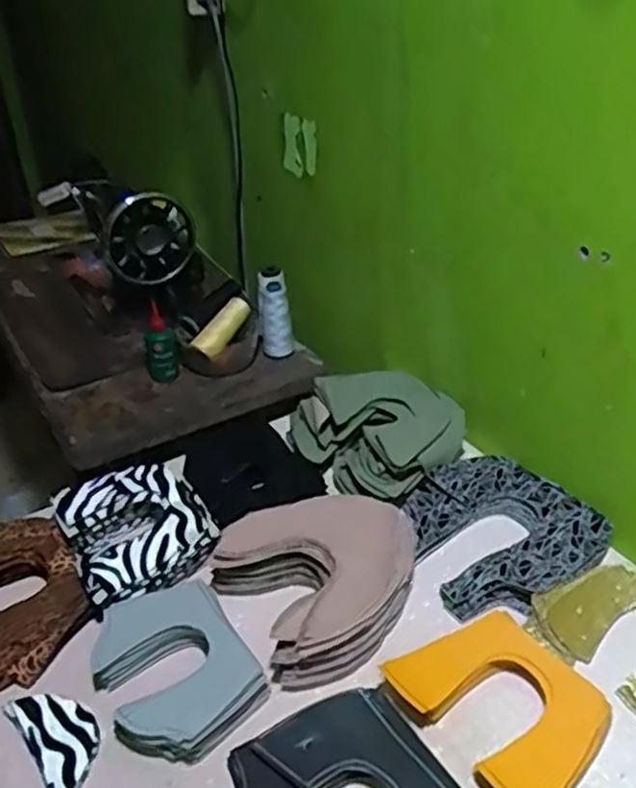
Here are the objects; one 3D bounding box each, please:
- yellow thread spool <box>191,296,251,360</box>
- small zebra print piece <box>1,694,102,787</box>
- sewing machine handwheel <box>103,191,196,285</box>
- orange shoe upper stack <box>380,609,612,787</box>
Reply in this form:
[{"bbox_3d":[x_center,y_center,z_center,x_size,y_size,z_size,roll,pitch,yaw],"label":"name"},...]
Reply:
[{"bbox_3d":[-0.138,-0.098,1.084,0.033,0.033,0.105,22,65,36],"label":"yellow thread spool"},{"bbox_3d":[-0.214,0.282,0.612,0.054,0.012,0.115,-26,41,-31],"label":"small zebra print piece"},{"bbox_3d":[-0.249,-0.228,1.094,0.131,0.131,0.034,-14,35,-16],"label":"sewing machine handwheel"},{"bbox_3d":[0.153,0.253,0.605,0.127,0.018,0.157,-23,38,-28],"label":"orange shoe upper stack"}]

